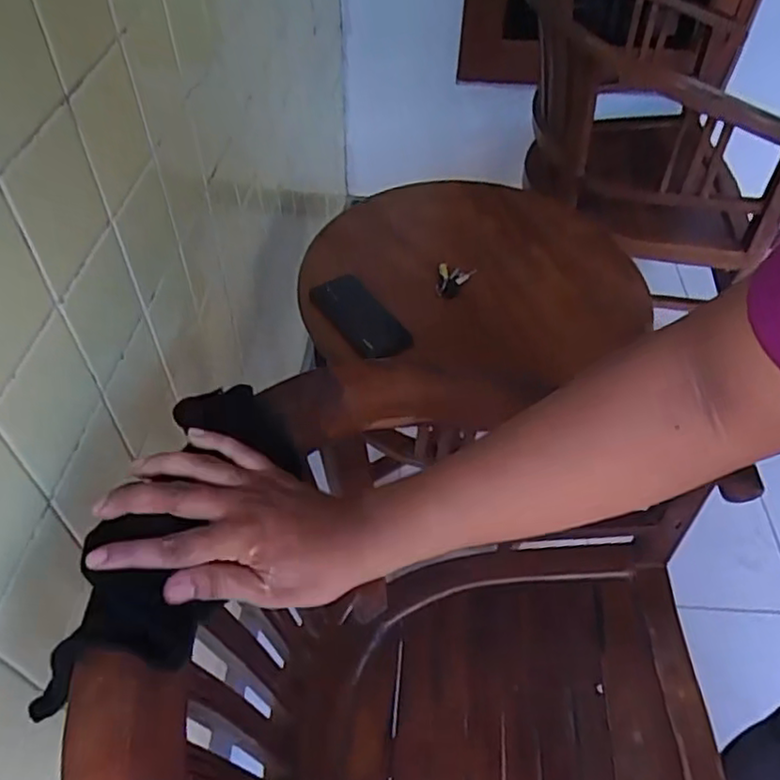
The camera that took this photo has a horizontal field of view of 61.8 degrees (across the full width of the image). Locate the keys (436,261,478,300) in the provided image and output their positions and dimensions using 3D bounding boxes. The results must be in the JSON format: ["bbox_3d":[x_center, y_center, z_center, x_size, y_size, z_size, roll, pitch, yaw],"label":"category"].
[{"bbox_3d":[0.094,-0.164,0.974,0.050,0.013,0.081,16,51,12],"label":"keys"}]

